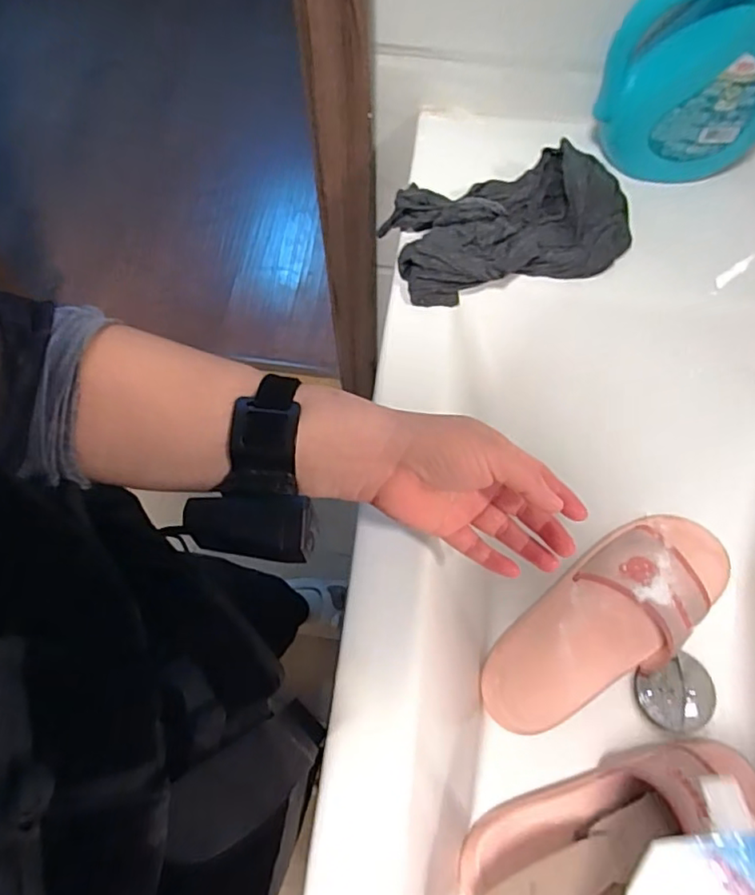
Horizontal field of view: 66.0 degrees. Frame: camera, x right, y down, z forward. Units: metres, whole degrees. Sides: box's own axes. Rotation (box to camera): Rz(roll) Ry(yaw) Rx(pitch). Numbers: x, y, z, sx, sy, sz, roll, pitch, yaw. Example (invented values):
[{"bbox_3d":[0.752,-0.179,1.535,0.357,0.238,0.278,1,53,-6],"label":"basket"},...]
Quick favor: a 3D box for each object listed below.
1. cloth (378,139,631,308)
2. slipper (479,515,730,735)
[{"bbox_3d":[0.113,-0.189,0.497,0.201,0.053,0.109,-16,69,-6],"label":"cloth"},{"bbox_3d":[0.208,0.149,0.503,0.258,0.060,0.110,-39,73,-14],"label":"slipper"}]

